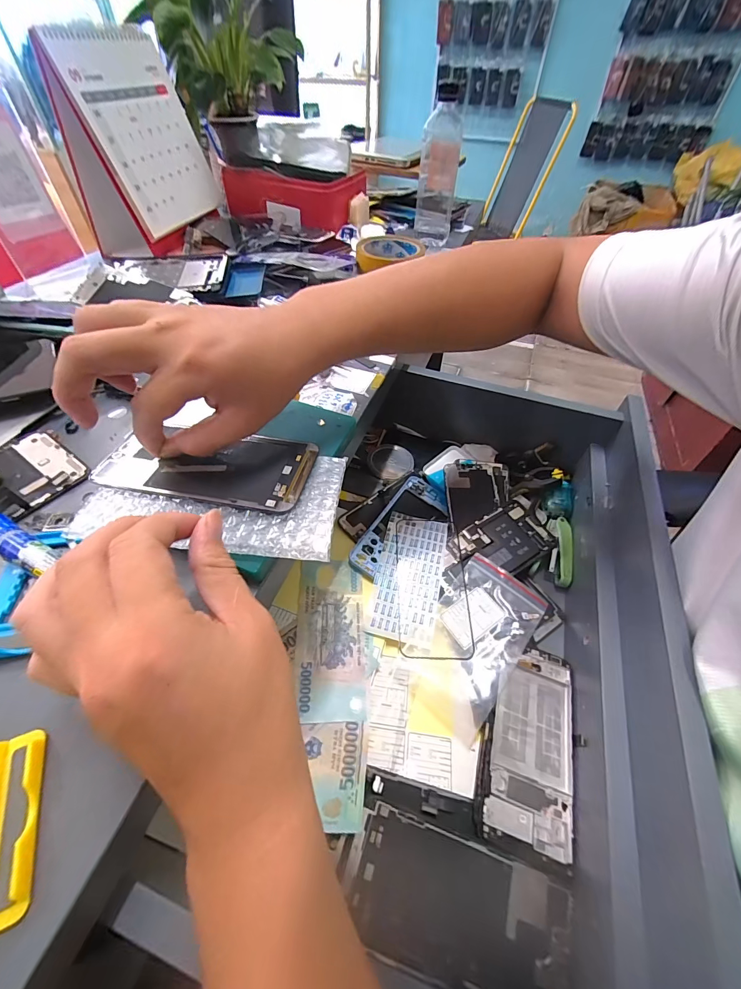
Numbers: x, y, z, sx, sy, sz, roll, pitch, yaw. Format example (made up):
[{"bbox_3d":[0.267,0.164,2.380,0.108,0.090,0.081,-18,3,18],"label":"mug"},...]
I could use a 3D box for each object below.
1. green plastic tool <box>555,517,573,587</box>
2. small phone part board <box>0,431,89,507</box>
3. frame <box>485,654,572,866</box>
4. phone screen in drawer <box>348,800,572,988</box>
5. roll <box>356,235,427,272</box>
[{"bbox_3d":[0.230,0.065,0.441,0.015,0.019,0.090,14,52,7],"label":"green plastic tool"},{"bbox_3d":[-0.266,-0.023,0.294,0.070,0.009,0.048,27,54,19],"label":"small phone part board"},{"bbox_3d":[0.138,0.204,0.314,0.065,0.008,0.146,17,52,9],"label":"frame"},{"bbox_3d":[0.060,0.277,0.246,0.144,0.005,0.070,20,60,5],"label":"phone screen in drawer"},{"bbox_3d":[0.028,-0.338,0.524,0.085,0.027,0.100,15,51,10],"label":"roll"}]

